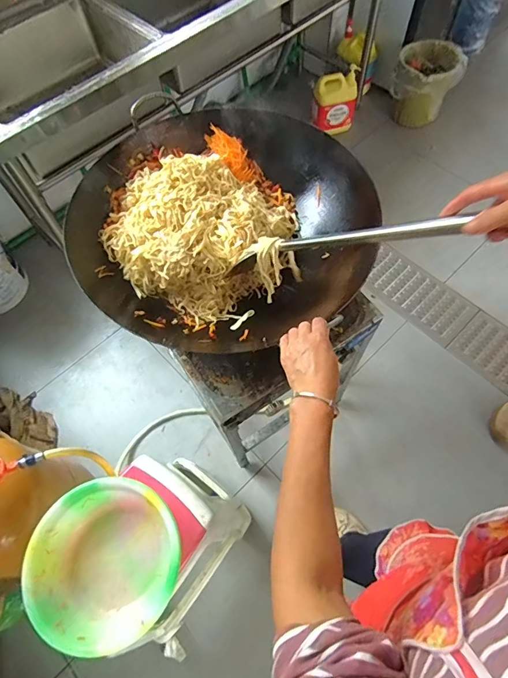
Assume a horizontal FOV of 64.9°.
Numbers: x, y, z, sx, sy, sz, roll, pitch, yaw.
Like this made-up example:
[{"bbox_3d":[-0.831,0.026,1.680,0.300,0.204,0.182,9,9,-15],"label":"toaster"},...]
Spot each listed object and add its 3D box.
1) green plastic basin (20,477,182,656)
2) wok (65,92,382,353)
[{"bbox_3d":[-0.293,0.443,0.806,0.287,0.116,0.284,-1,63,3],"label":"green plastic basin"},{"bbox_3d":[-0.058,-0.243,0.838,0.530,0.188,0.518,-1,63,3],"label":"wok"}]

